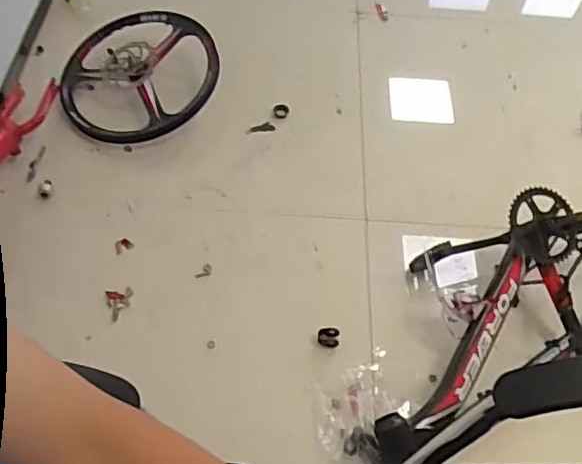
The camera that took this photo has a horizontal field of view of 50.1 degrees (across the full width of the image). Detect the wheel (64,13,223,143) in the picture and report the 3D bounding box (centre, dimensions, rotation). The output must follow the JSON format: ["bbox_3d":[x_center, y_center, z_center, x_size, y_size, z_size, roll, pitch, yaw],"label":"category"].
[{"bbox_3d":[-0.392,-0.419,1.607,0.400,0.139,0.429,16,56,7],"label":"wheel"}]

